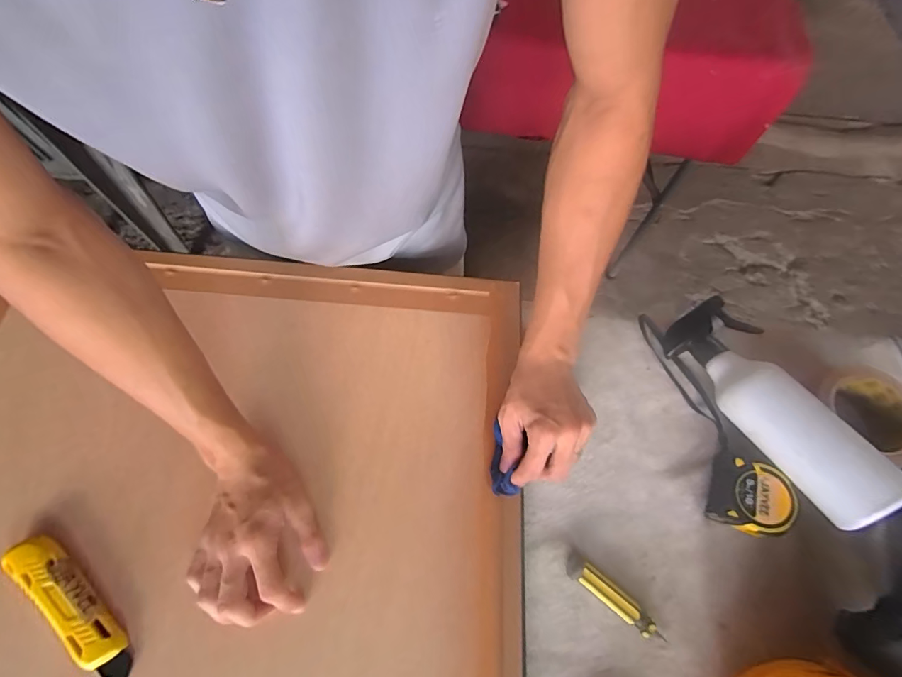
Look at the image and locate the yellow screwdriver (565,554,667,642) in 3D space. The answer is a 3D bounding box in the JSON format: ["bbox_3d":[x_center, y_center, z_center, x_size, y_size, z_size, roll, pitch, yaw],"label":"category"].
[{"bbox_3d":[0.145,0.231,0.383,0.093,0.011,0.019,35,68,14],"label":"yellow screwdriver"}]

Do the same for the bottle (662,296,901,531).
[{"bbox_3d":[0.315,0.061,0.425,0.071,0.053,0.234,-17,50,-10],"label":"bottle"}]

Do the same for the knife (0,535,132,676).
[{"bbox_3d":[-0.309,0.220,0.352,0.144,0.022,0.032,39,69,15],"label":"knife"}]

